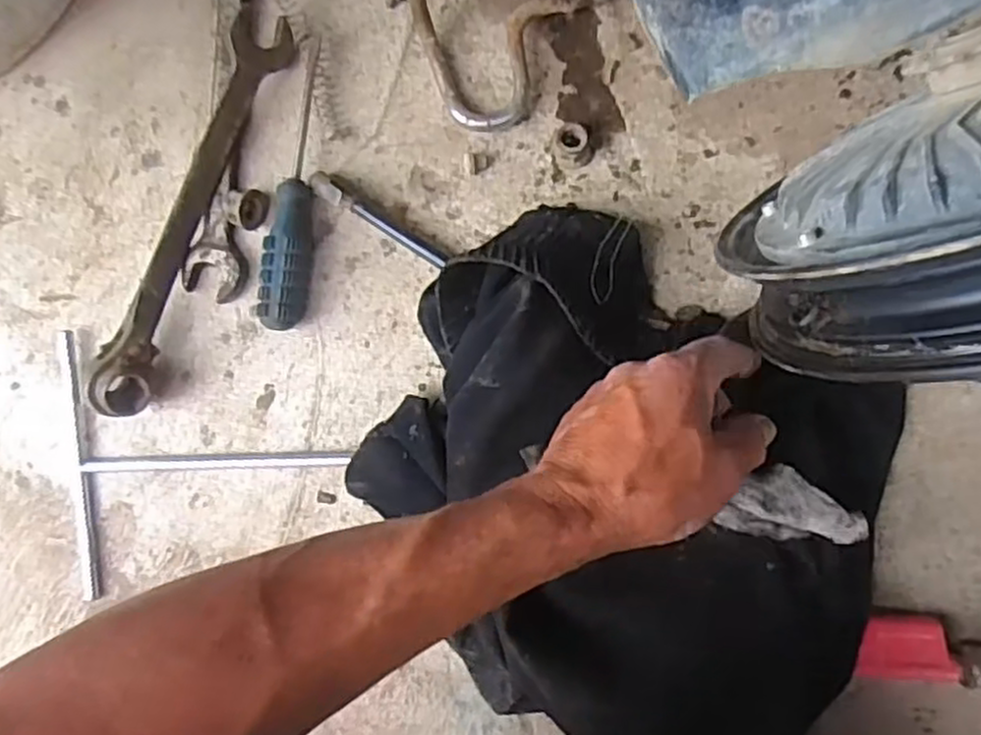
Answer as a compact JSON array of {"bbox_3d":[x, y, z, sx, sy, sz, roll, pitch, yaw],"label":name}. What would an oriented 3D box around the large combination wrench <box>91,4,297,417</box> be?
[{"bbox_3d":[-0.192,-0.100,0.499,0.027,0.041,0.273,21,85,9],"label":"large combination wrench"}]

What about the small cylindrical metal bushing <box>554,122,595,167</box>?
[{"bbox_3d":[0.052,-0.140,0.474,0.023,0.018,0.023,-1,85,8],"label":"small cylindrical metal bushing"}]

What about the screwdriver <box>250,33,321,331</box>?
[{"bbox_3d":[-0.125,-0.122,0.493,0.028,0.027,0.195,7,86,8],"label":"screwdriver"}]

